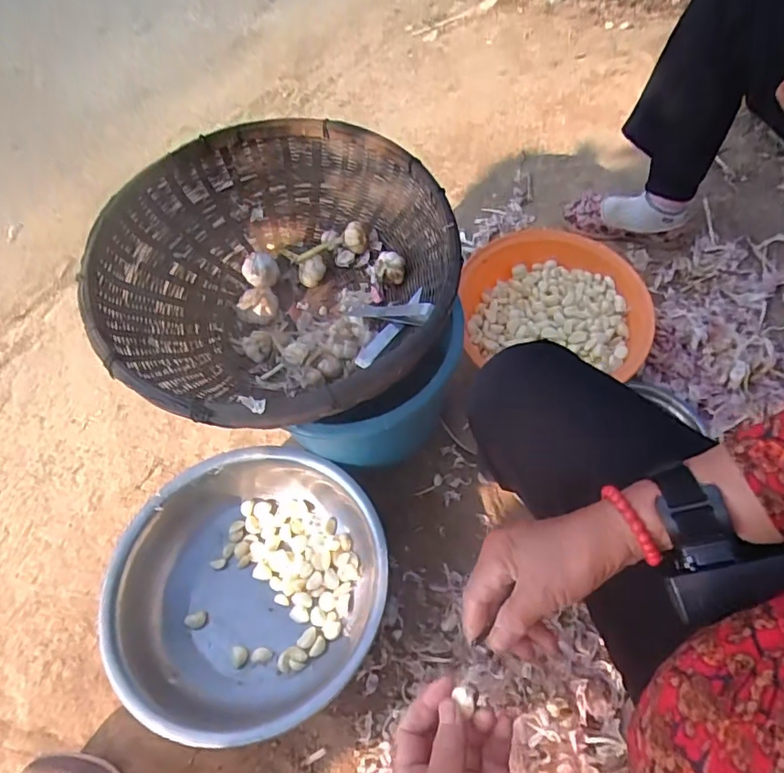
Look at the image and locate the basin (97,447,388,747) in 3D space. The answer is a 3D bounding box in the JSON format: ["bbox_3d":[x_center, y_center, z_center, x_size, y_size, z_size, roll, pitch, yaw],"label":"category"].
[{"bbox_3d":[-0.191,0.274,0.741,0.362,0.142,0.351,-5,57,8],"label":"basin"}]

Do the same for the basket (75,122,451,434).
[{"bbox_3d":[-0.139,-0.135,0.663,0.415,0.164,0.407,-5,57,8],"label":"basket"}]

